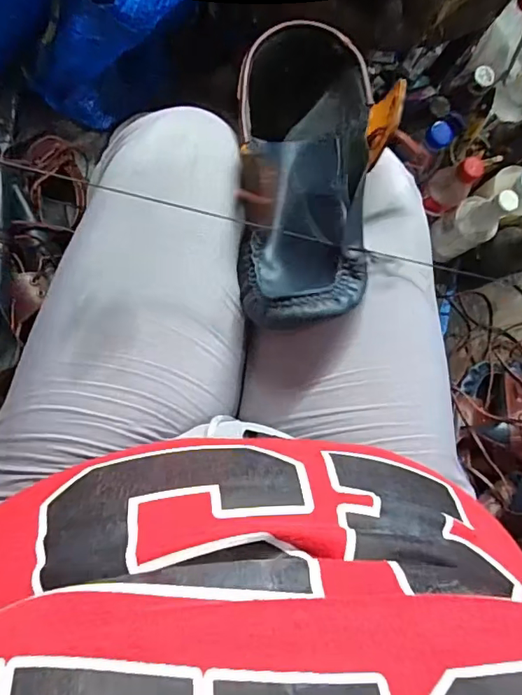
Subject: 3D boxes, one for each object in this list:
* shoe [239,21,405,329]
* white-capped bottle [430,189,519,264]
[{"bbox_3d":[0.031,-0.128,0.338,0.084,0.103,0.233,5,71,-7],"label":"shoe"},{"bbox_3d":[0.303,-0.179,0.719,0.057,0.165,0.065,-28,88,-9],"label":"white-capped bottle"}]

